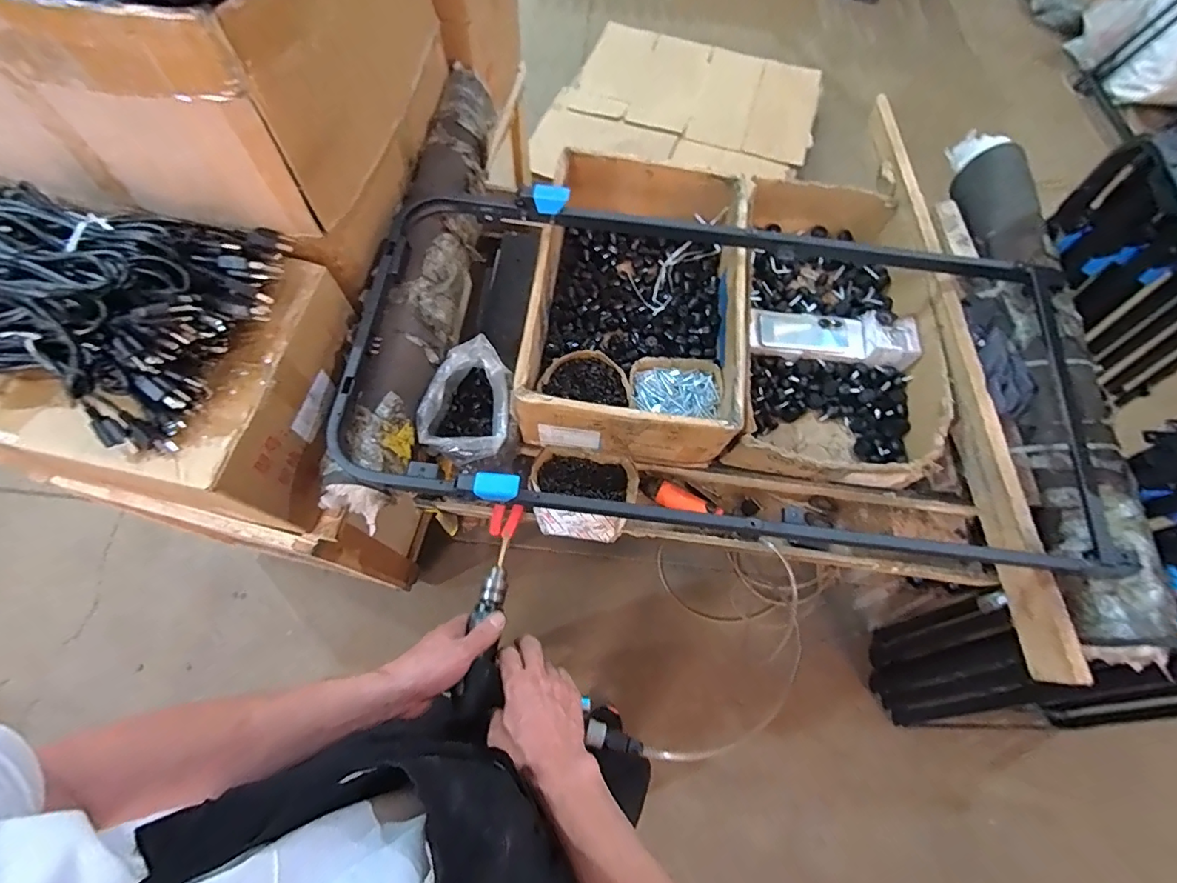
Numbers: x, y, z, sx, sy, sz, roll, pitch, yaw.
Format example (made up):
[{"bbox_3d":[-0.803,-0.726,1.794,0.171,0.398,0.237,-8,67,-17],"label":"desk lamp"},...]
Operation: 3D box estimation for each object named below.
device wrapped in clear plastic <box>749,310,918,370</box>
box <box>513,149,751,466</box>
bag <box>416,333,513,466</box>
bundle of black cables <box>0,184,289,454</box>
[{"bbox_3d":[0.444,-0.195,0.936,0.289,0.062,0.093,7,68,0],"label":"device wrapped in clear plastic"},{"bbox_3d":[0.095,-0.245,0.921,0.353,0.162,0.531,7,68,0],"label":"box"},{"bbox_3d":[-0.198,-0.057,0.832,0.139,0.116,0.182,-9,69,-6],"label":"bag"},{"bbox_3d":[-0.688,-0.146,0.607,0.538,0.124,0.286,-1,69,-3],"label":"bundle of black cables"}]

